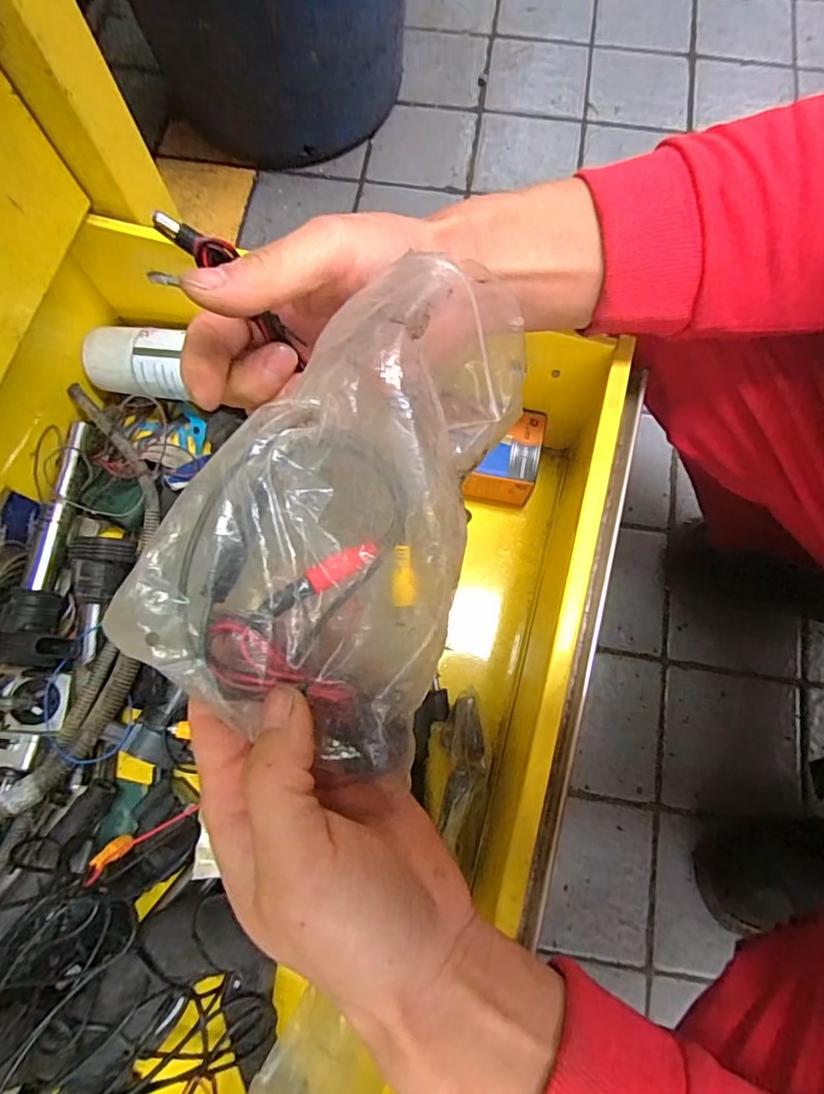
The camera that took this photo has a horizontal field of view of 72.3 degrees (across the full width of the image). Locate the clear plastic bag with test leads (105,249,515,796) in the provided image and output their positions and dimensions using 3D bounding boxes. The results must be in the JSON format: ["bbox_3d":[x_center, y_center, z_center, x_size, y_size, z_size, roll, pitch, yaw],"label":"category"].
[{"bbox_3d":[-0.028,-0.021,0.223,0.108,0.067,0.186,16,77,5],"label":"clear plastic bag with test leads"}]

